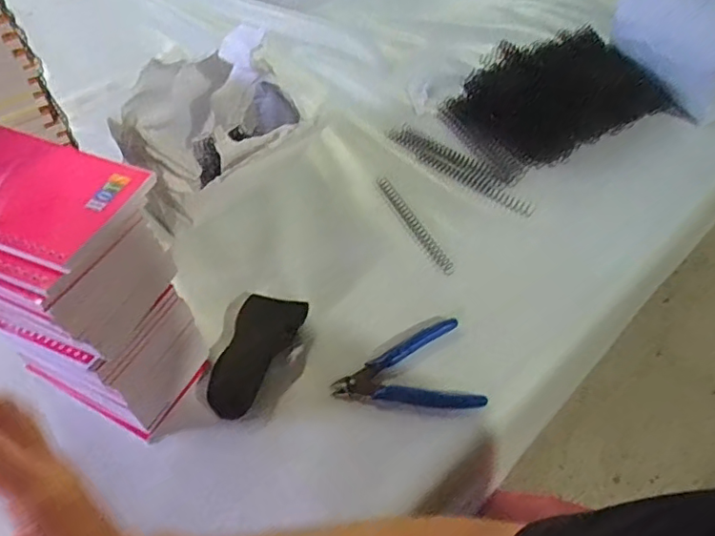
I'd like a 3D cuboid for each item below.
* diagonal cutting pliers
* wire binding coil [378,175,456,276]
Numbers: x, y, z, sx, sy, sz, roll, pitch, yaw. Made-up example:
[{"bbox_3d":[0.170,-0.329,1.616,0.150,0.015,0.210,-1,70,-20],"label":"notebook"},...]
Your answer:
[{"bbox_3d":[0.044,0.077,0.485,0.121,0.010,0.083,5,51,1],"label":"diagonal cutting pliers"},{"bbox_3d":[0.059,-0.048,0.586,0.011,0.012,0.148,-20,55,-18],"label":"wire binding coil"}]

